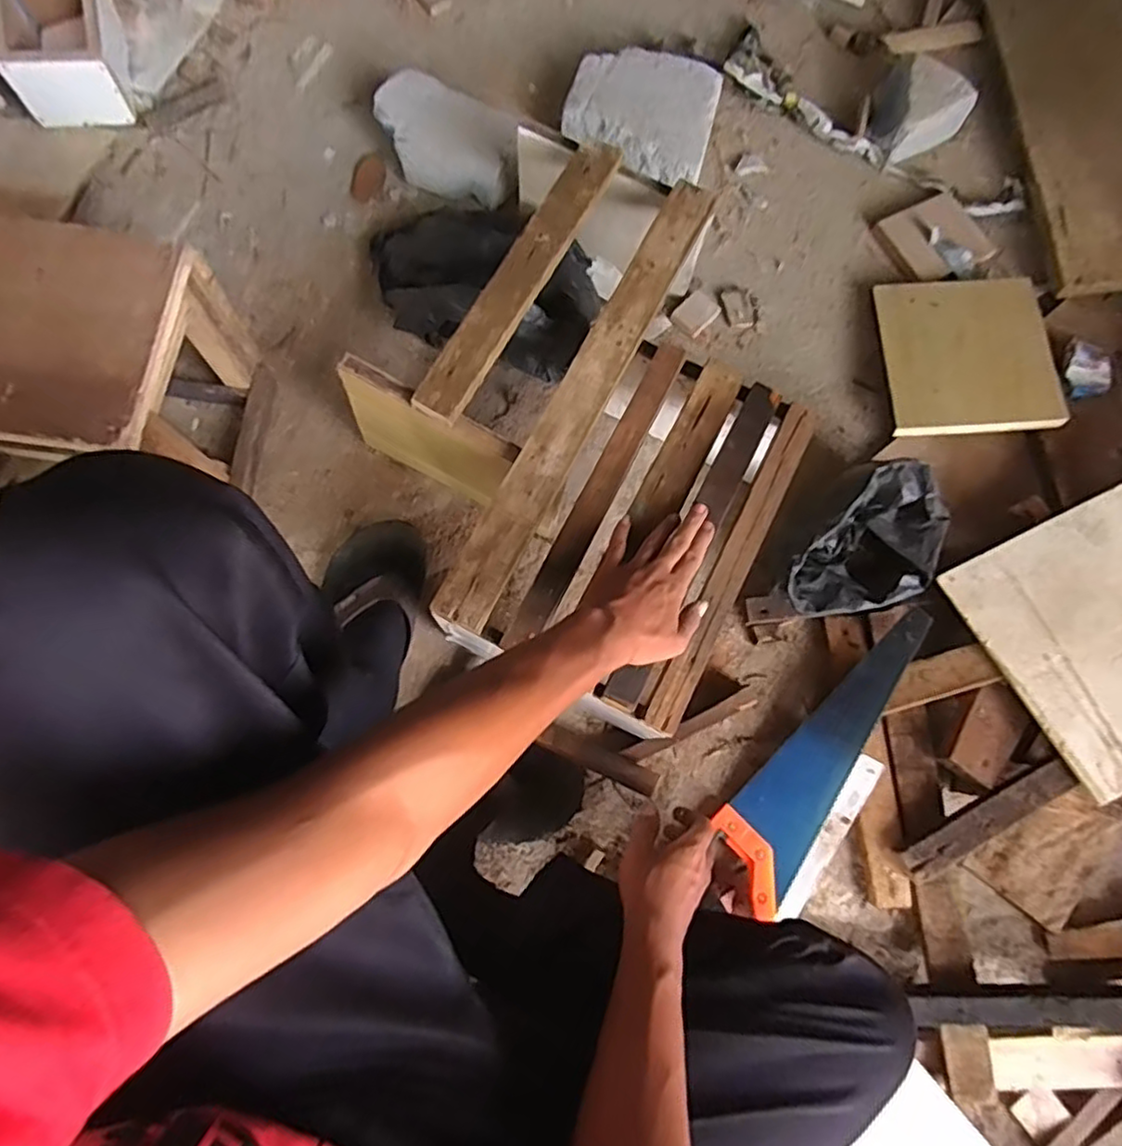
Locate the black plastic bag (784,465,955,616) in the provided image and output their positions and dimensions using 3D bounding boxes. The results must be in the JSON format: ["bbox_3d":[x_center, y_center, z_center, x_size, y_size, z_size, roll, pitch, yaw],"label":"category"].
[{"bbox_3d":[0.355,-0.026,0.747,0.216,0.076,0.130,-43,81,-12],"label":"black plastic bag"}]

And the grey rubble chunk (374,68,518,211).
[{"bbox_3d":[-0.151,-0.566,0.880,0.210,0.086,0.098,29,78,6],"label":"grey rubble chunk"}]

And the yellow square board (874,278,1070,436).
[{"bbox_3d":[0.518,-0.280,0.849,0.191,0.020,0.235,0,67,12],"label":"yellow square board"}]

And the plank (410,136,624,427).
[{"bbox_3d":[-0.040,-0.315,0.697,0.050,0.019,0.371,28,76,5],"label":"plank"}]

